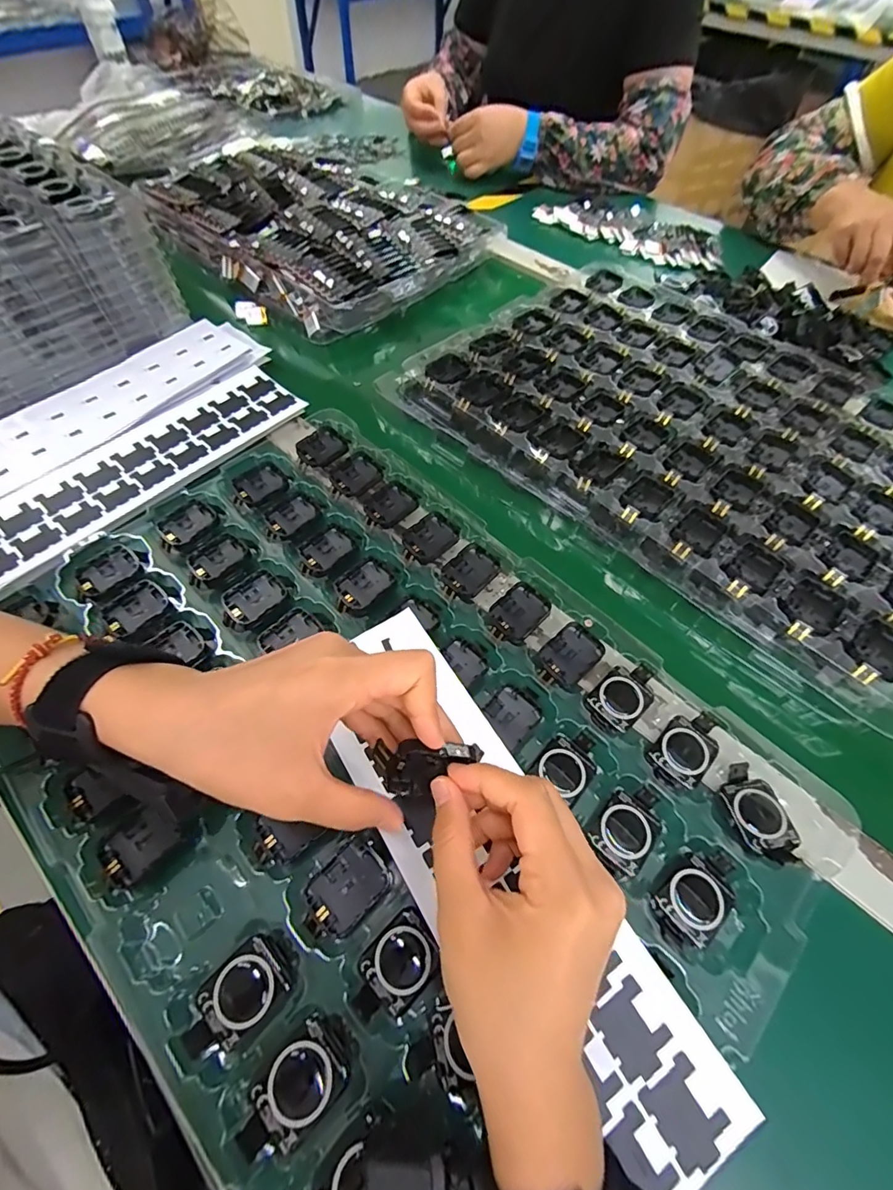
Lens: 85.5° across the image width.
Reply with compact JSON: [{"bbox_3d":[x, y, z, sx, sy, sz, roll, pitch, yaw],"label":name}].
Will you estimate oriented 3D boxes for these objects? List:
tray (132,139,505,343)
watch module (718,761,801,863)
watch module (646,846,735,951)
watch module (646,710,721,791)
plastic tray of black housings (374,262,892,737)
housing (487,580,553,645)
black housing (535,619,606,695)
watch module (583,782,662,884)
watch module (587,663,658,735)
[{"bbox_3d":[-0.154,-0.501,0.661,0.335,0.058,0.383,-40,69,-22],"label":"tray"},{"bbox_3d":[0.183,0.128,0.284,0.031,0.012,0.052,-1,46,-3],"label":"watch module"},{"bbox_3d":[0.136,0.165,0.265,0.055,0.011,0.033,-34,65,-21],"label":"watch module"},{"bbox_3d":[0.151,0.097,0.304,0.032,0.010,0.053,40,65,20],"label":"watch module"},{"bbox_3d":[0.248,-0.168,0.464,0.488,0.040,0.371,40,65,20],"label":"plastic tray of black housings"},{"bbox_3d":[0.052,0.016,0.353,0.032,0.020,0.048,41,65,21],"label":"housing"},{"bbox_3d":[0.084,0.043,0.330,0.047,0.006,0.035,-37,66,-22],"label":"black housing"},{"bbox_3d":[0.106,0.136,0.282,0.032,0.008,0.049,40,65,20],"label":"watch module"},{"bbox_3d":[0.118,0.066,0.320,0.052,0.010,0.032,-36,66,-21],"label":"watch module"}]

